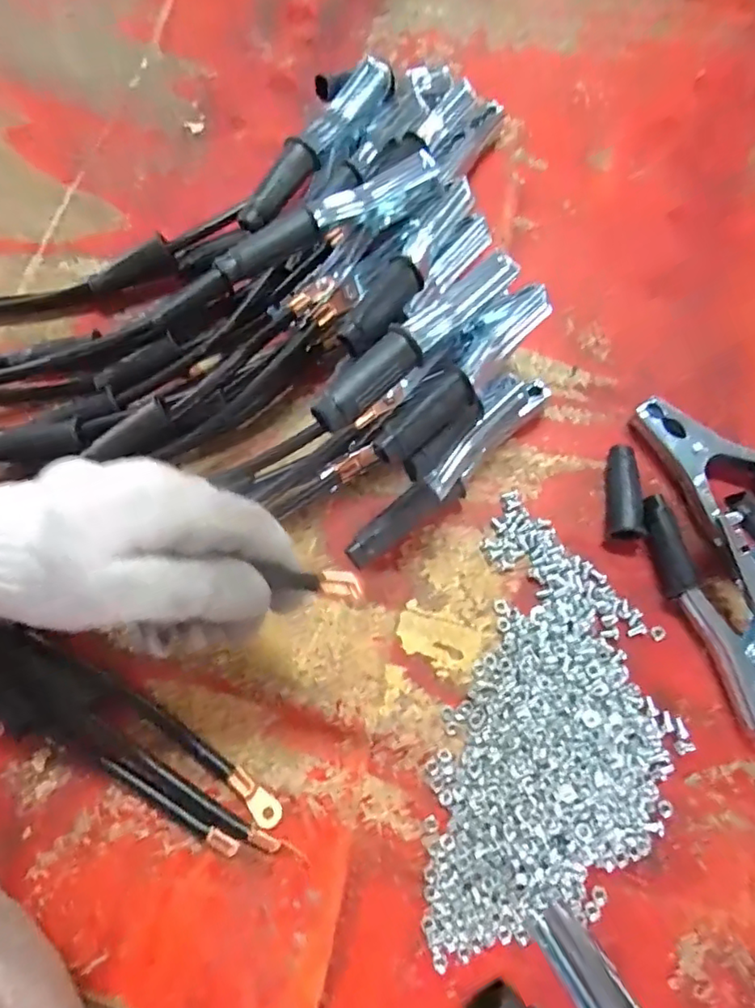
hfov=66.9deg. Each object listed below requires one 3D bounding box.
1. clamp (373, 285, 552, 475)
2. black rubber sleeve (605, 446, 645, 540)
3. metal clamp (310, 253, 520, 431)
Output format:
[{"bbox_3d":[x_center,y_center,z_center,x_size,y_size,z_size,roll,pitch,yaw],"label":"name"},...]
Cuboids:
[{"bbox_3d":[0.051,-0.073,0.318,0.031,0.041,0.143,33,75,10],"label":"clamp"},{"bbox_3d":[0.157,-0.009,0.366,0.021,0.024,0.061,6,72,2],"label":"black rubber sleeve"},{"bbox_3d":[0.025,-0.088,0.299,0.021,0.025,0.153,40,64,12],"label":"metal clamp"}]

